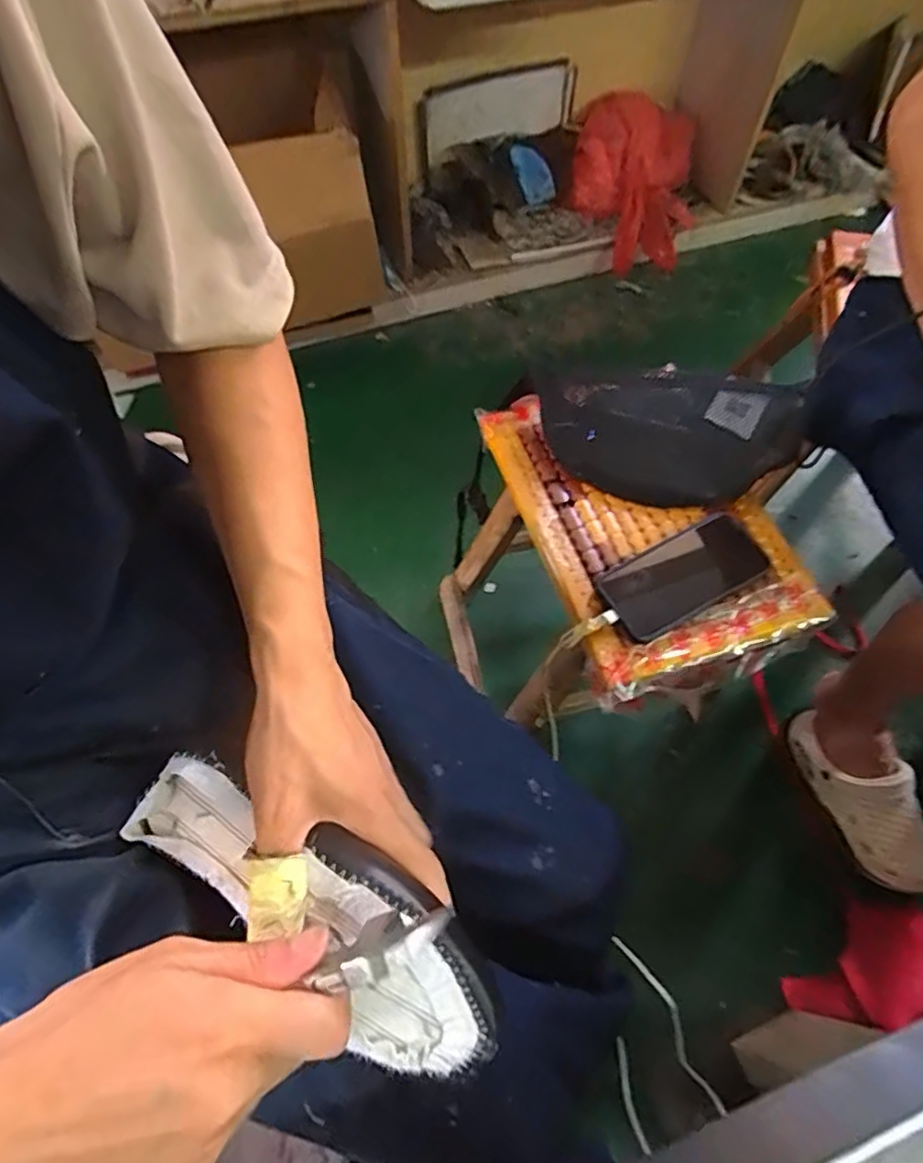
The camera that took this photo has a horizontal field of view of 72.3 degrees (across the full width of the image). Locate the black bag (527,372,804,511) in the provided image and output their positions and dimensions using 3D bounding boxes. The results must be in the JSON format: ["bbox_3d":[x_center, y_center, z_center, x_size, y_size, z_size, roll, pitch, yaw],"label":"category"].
[{"bbox_3d":[0.210,-0.165,0.680,0.275,0.063,0.160,15,63,7],"label":"black bag"}]

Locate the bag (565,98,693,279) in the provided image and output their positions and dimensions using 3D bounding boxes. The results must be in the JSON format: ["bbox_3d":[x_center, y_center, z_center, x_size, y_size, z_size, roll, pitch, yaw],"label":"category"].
[{"bbox_3d":[0.381,-0.869,1.405,0.285,0.246,0.172,11,63,5],"label":"bag"}]

